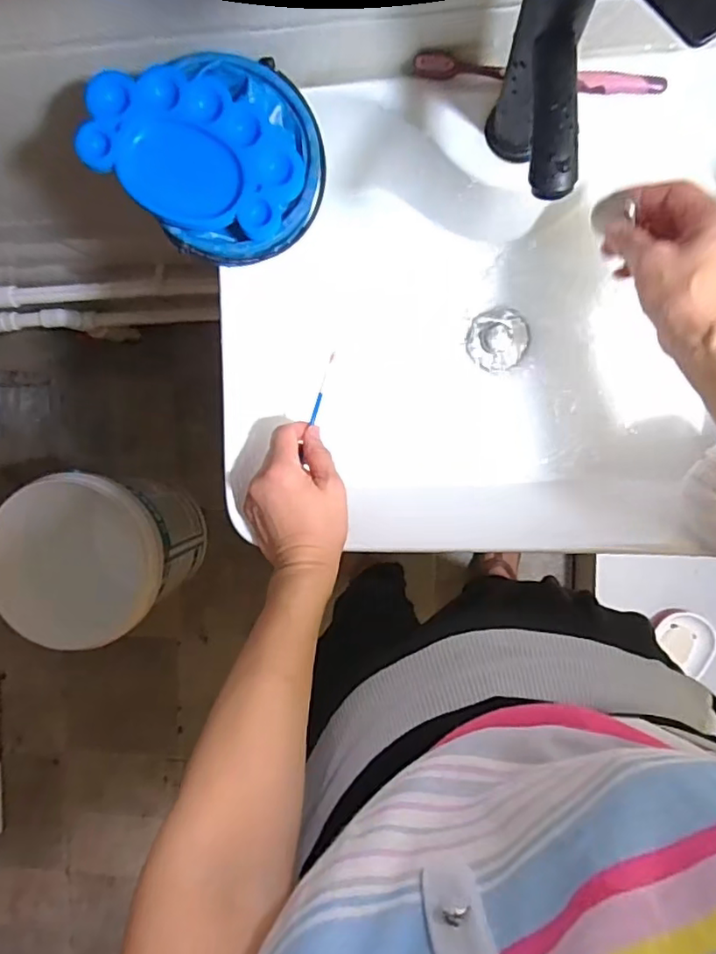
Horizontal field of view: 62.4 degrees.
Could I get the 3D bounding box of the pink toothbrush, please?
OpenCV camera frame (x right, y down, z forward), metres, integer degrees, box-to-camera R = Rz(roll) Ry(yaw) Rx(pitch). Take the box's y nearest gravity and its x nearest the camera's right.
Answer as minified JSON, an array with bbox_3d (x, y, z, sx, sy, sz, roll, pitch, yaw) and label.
[{"bbox_3d":[0.132,-0.293,0.432,0.180,0.013,0.015,7,93,6],"label":"pink toothbrush"}]

